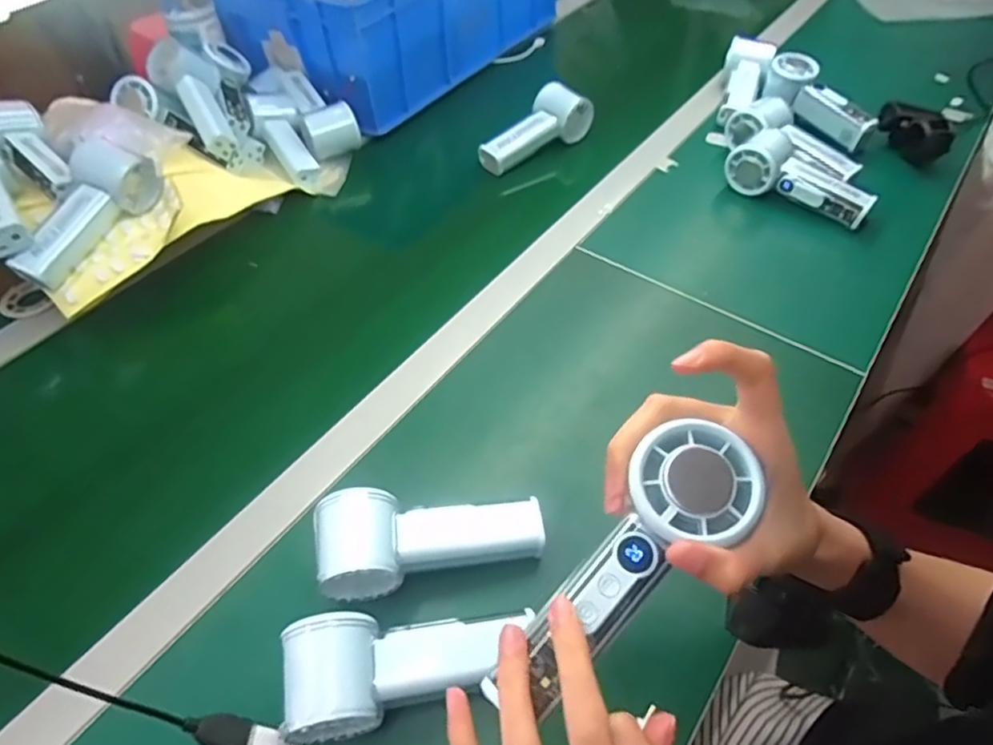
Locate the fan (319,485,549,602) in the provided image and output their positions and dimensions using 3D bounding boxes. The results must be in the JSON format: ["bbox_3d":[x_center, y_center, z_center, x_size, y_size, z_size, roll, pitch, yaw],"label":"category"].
[{"bbox_3d":[-0.042,0.112,0.422,0.149,0.062,0.064,-12,50,-7],"label":"fan"}]

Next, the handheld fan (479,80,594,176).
[{"bbox_3d":[0.047,-0.296,0.757,0.146,0.059,0.047,-36,63,-12],"label":"handheld fan"}]

